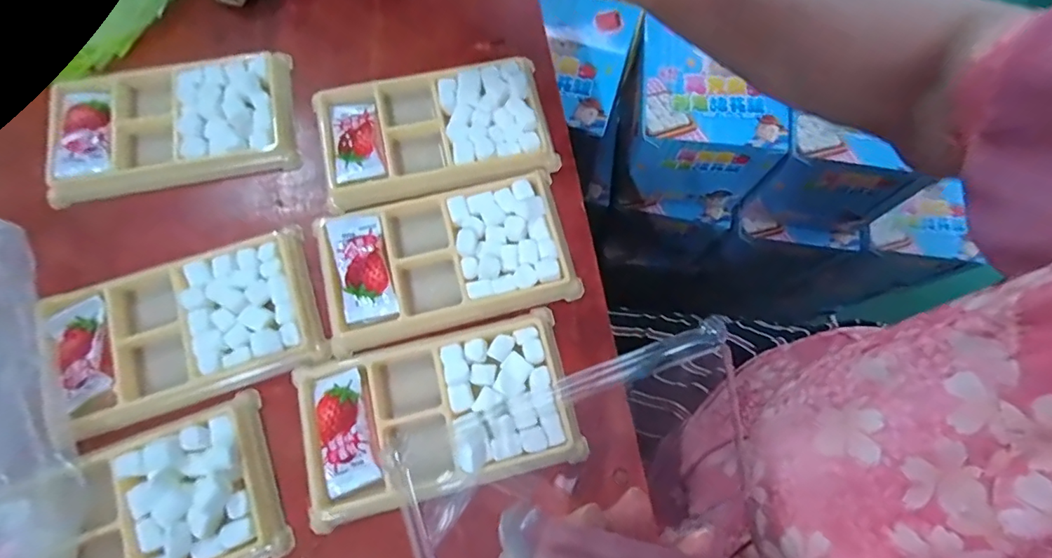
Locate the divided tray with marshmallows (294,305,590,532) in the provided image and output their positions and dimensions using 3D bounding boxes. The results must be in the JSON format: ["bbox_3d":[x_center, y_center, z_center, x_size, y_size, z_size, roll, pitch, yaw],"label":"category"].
[{"bbox_3d":[-0.044,0.067,0.255,0.135,0.013,0.079,-13,74,-6],"label":"divided tray with marshmallows"}]

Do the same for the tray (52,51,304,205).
[{"bbox_3d":[-0.208,-0.092,0.298,0.132,0.012,0.077,-11,74,-5],"label":"tray"}]

